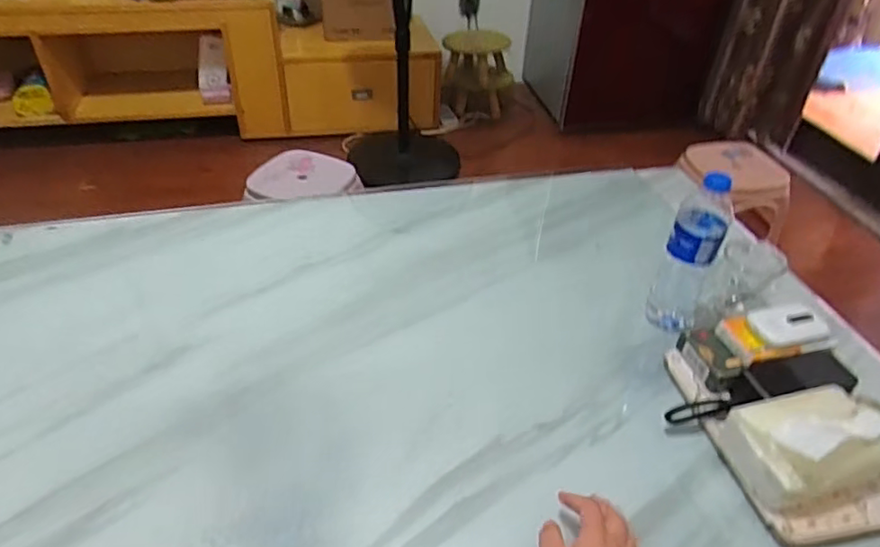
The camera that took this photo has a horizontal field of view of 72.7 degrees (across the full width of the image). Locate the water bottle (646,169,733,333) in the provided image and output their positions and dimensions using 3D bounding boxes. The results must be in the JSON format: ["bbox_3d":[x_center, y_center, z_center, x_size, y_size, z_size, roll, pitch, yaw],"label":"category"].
[{"bbox_3d":[0.342,-0.027,0.813,0.068,0.231,0.068,20,42,20],"label":"water bottle"}]

